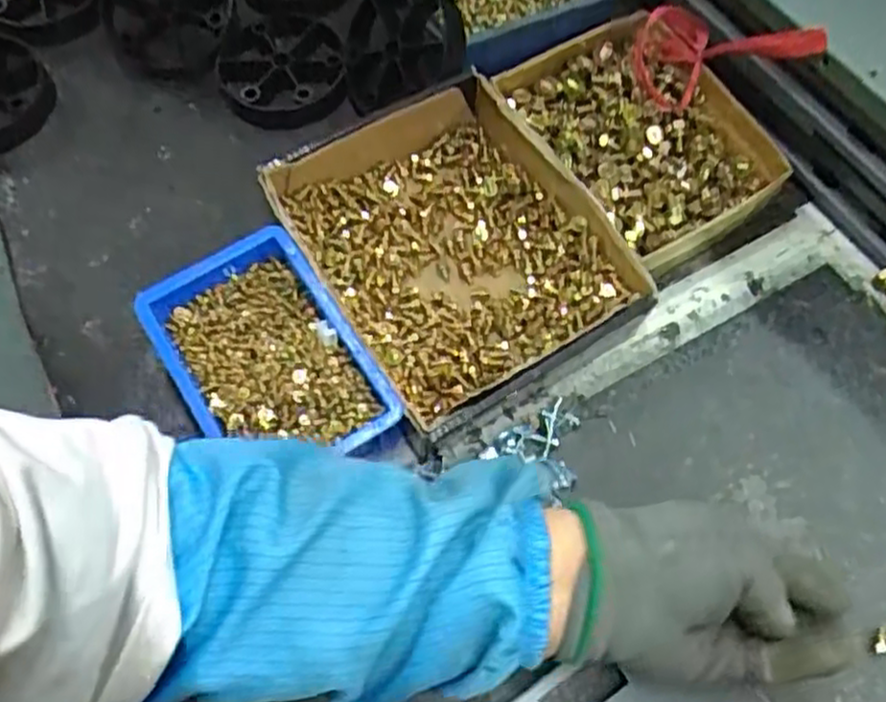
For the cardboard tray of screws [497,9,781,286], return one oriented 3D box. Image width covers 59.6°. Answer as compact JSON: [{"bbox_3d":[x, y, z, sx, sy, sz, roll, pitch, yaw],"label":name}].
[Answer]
[{"bbox_3d":[0.136,-0.144,0.535,0.150,0.038,0.184,-26,70,-14],"label":"cardboard tray of screws"}]

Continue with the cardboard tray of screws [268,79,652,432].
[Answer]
[{"bbox_3d":[0.010,-0.066,0.485,0.175,0.047,0.194,-29,71,-15],"label":"cardboard tray of screws"}]

